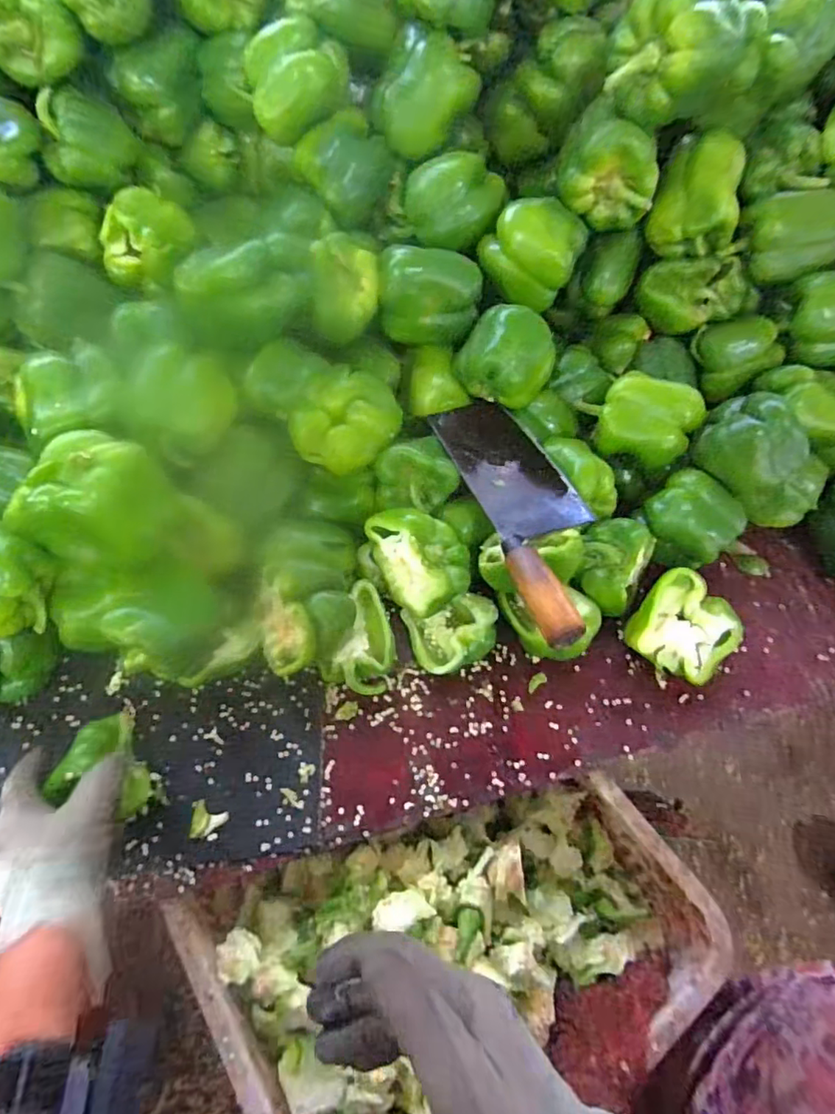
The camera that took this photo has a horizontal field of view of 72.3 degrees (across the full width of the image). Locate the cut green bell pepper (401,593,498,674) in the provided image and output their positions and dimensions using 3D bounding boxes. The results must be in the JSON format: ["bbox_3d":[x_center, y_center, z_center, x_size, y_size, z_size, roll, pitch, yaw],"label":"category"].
[{"bbox_3d":[0.034,0.071,0.541,0.079,0.041,0.072,0,56,1],"label":"cut green bell pepper"}]

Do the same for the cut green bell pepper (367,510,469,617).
[{"bbox_3d":[0.003,-0.003,0.530,0.073,0.066,0.102,-23,59,-14],"label":"cut green bell pepper"}]

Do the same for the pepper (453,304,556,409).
[{"bbox_3d":[0.086,-0.201,0.569,0.088,0.079,0.070,32,62,20],"label":"pepper"}]

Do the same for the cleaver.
[{"bbox_3d":[0.100,-0.050,0.510,0.095,0.036,0.271,-14,57,-9],"label":"cleaver"}]

